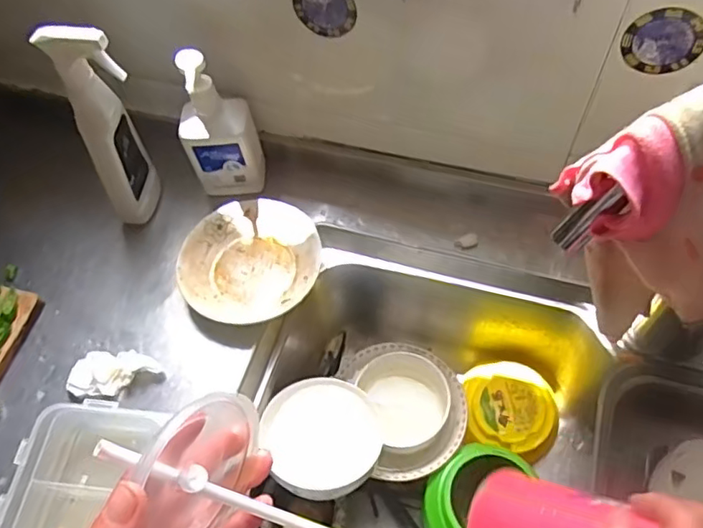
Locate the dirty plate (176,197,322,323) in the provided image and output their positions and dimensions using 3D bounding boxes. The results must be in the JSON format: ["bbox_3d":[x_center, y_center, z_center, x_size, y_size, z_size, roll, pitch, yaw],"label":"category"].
[{"bbox_3d":[-0.122,-0.005,0.705,0.163,0.034,0.159,-2,59,4],"label":"dirty plate"}]

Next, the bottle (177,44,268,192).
[{"bbox_3d":[-0.163,-0.167,0.694,0.081,0.196,0.059,6,60,8],"label":"bottle"}]

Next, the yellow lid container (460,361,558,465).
[{"bbox_3d":[0.220,0.201,0.794,0.134,0.060,0.121,10,60,11],"label":"yellow lid container"}]

